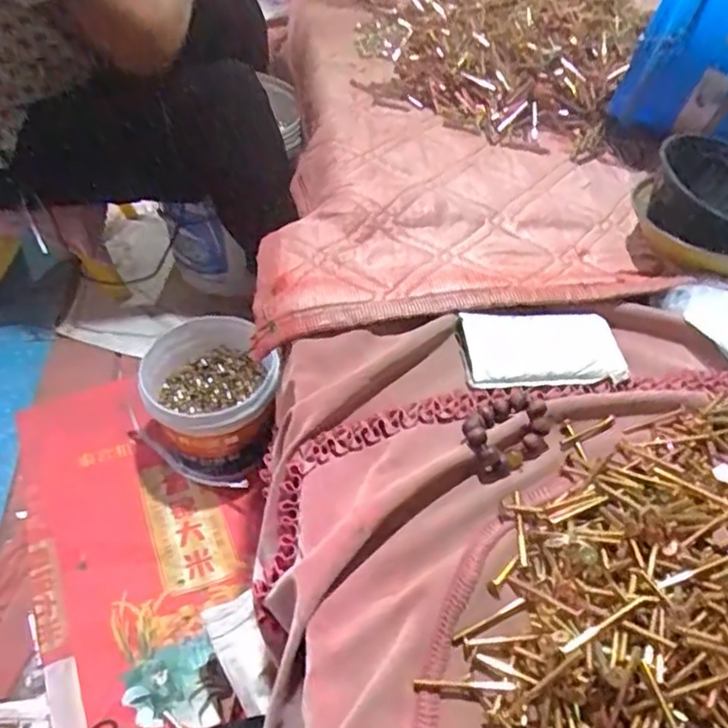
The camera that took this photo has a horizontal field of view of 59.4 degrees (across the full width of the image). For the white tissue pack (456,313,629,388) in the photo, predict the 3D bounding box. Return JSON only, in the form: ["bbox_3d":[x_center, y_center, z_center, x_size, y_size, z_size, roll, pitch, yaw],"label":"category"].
[{"bbox_3d":[0.179,-0.016,0.642,0.161,0.017,0.080,-3,49,-6],"label":"white tissue pack"}]

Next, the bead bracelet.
[{"bbox_3d":[0.128,0.055,0.566,0.090,0.024,0.068,-25,54,-23],"label":"bead bracelet"}]

